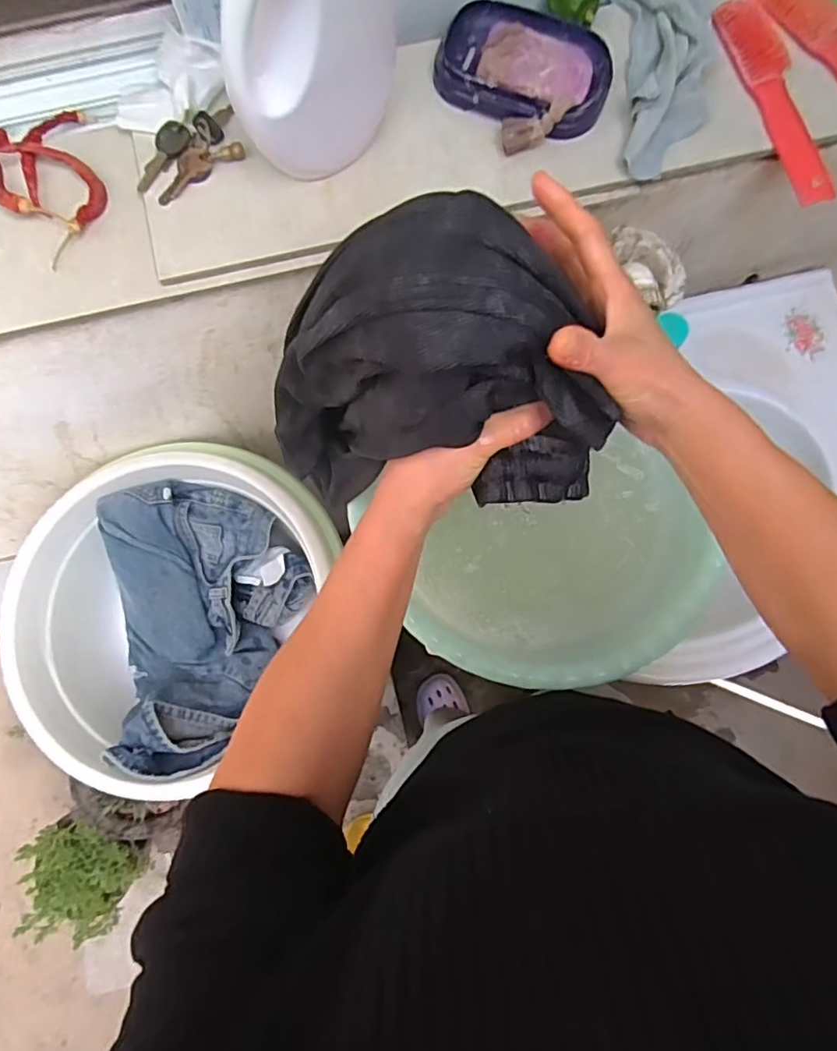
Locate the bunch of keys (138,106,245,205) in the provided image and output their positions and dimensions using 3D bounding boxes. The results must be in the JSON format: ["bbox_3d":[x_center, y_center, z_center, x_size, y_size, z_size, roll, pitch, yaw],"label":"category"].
[{"bbox_3d":[-0.195,-0.316,0.497,0.094,0.018,0.053,-33,78,-7],"label":"bunch of keys"}]

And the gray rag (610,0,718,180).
[{"bbox_3d":[0.214,-0.407,0.499,0.096,0.057,0.207,-5,77,-1],"label":"gray rag"}]

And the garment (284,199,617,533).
[{"bbox_3d":[0.004,-0.064,0.395,0.166,0.246,0.162,-29,78,-6],"label":"garment"}]

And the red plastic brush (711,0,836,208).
[{"bbox_3d":[0.307,-0.374,0.512,0.032,0.036,0.202,-19,77,-4],"label":"red plastic brush"}]

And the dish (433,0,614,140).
[{"bbox_3d":[0.091,-0.393,0.505,0.146,0.024,0.100,20,78,5],"label":"dish"}]

